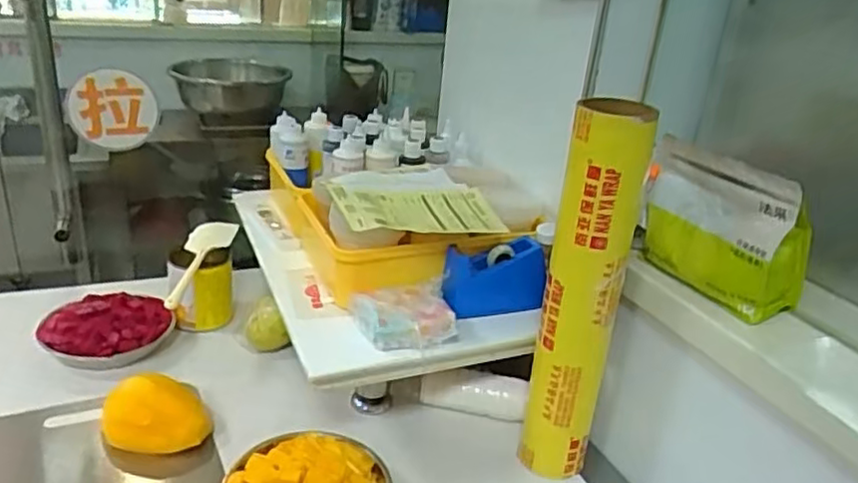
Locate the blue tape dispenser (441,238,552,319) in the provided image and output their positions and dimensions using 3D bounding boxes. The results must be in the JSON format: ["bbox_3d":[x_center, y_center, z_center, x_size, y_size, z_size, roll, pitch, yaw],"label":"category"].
[{"bbox_3d":[0.085,0.053,0.883,0.148,0.093,0.058,0,26,-12],"label":"blue tape dispenser"}]

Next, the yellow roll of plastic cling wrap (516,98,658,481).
[{"bbox_3d":[0.172,0.070,0.765,0.096,0.447,0.066,10,26,10],"label":"yellow roll of plastic cling wrap"}]

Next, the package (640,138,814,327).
[{"bbox_3d":[0.325,-0.024,0.745,0.078,0.144,0.186,-8,28,-26],"label":"package"}]

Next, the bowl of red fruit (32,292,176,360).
[{"bbox_3d":[-0.490,0.136,1.005,0.168,0.058,0.139,6,25,0],"label":"bowl of red fruit"}]

